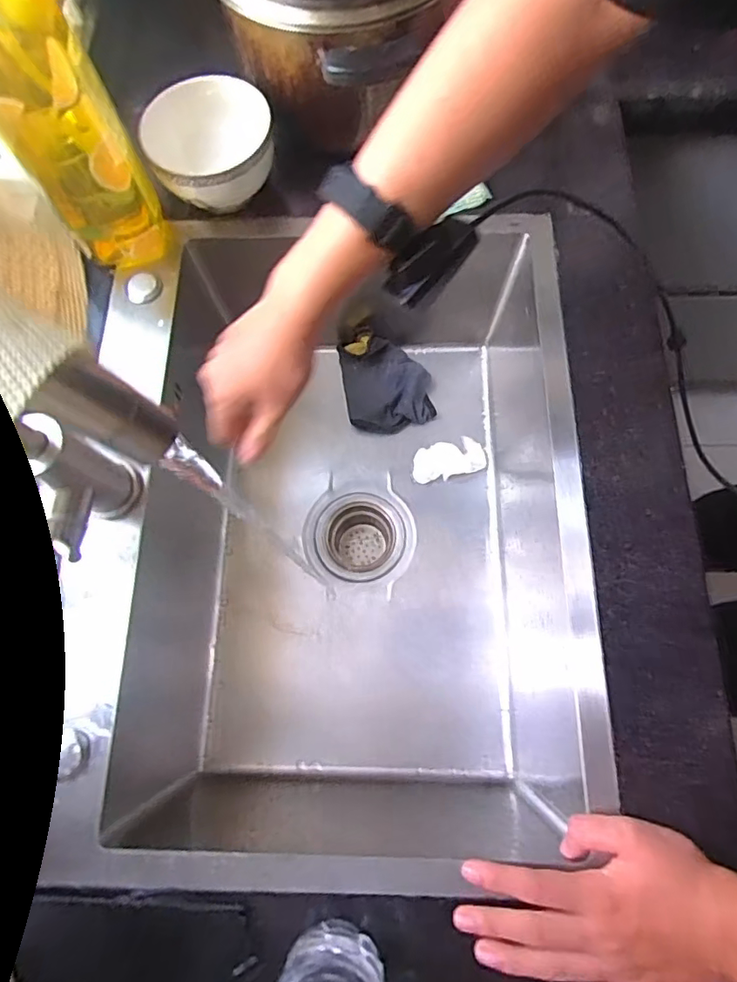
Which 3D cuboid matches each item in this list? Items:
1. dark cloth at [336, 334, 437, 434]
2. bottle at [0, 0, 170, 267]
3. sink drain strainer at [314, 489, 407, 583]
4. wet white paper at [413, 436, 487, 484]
[{"bbox_3d":[0.022,-0.139,0.672,0.107,0.031,0.122,-11,73,-2],"label":"dark cloth"},{"bbox_3d":[-0.254,-0.308,0.396,0.090,0.281,0.086,-29,75,-7],"label":"bottle"},{"bbox_3d":[-0.010,0.062,0.660,0.106,0.057,0.108,0,73,1],"label":"sink drain strainer"},{"bbox_3d":[0.100,-0.039,0.649,0.088,0.011,0.047,-14,73,-3],"label":"wet white paper"}]

